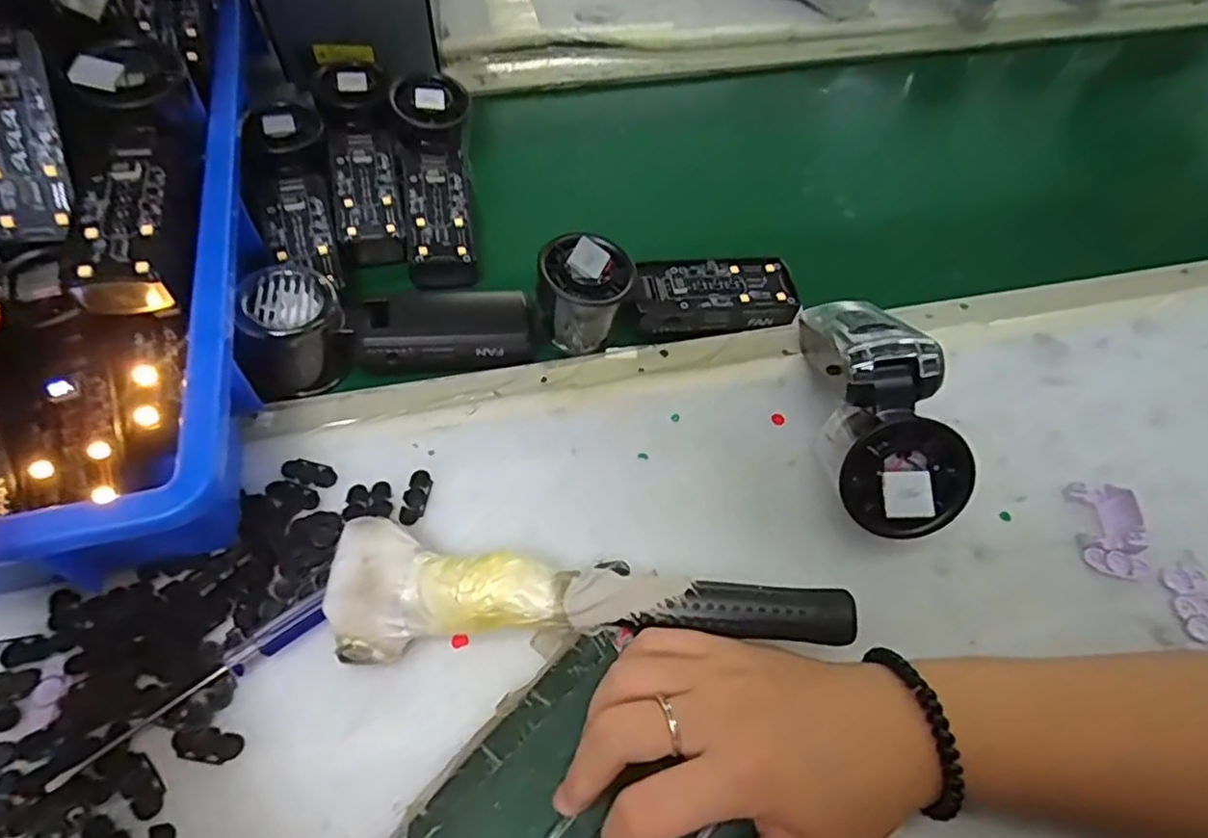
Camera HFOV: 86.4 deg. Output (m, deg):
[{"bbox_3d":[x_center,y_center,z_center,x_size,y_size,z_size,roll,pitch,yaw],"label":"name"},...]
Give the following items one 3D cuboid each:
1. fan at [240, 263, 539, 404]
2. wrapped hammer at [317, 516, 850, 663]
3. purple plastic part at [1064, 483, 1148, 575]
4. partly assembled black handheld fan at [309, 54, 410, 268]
[{"bbox_3d":[-0.122,-0.053,0.371,0.156,0.049,0.060,-1,56,-2],"label":"fan"},{"bbox_3d":[-0.009,0.077,0.289,0.218,0.039,0.055,-1,56,-2],"label":"wrapped hammer"},{"bbox_3d":[0.256,0.054,0.326,0.025,0.017,0.047,2,56,0],"label":"purple plastic part"},{"bbox_3d":[-0.170,-0.183,0.455,0.050,0.034,0.175,-11,73,-9],"label":"partly assembled black handheld fan"}]

